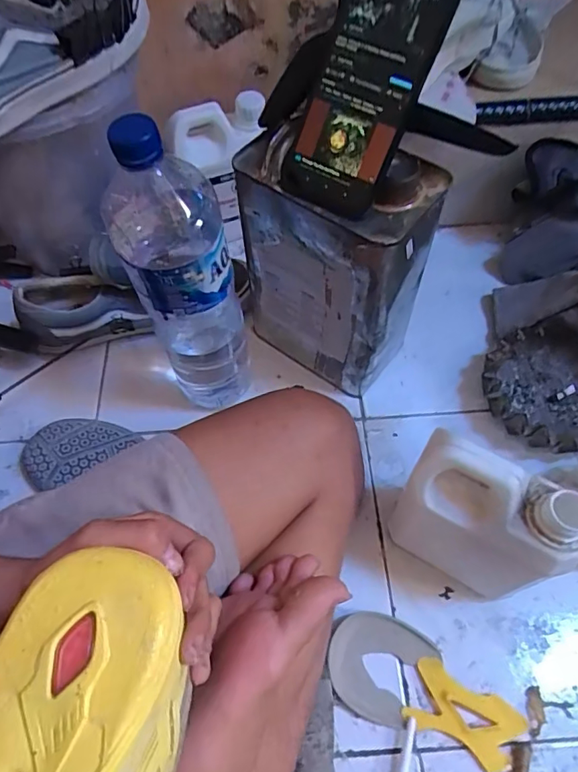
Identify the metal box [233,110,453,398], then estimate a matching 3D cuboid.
[{"bbox_3d":[0.042,-0.118,0.509,0.172,0.245,0.102,32,65,18],"label":"metal box"}]

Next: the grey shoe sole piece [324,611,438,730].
[{"bbox_3d":[0.075,0.235,0.430,0.079,0.009,0.079,27,64,16],"label":"grey shoe sole piece"}]

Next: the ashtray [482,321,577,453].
[{"bbox_3d":[0.287,0.006,0.547,0.153,0.044,0.142,-1,59,1],"label":"ashtray"}]

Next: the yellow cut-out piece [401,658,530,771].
[{"bbox_3d":[0.143,0.271,0.413,0.089,0.008,0.052,28,64,16],"label":"yellow cut-out piece"}]

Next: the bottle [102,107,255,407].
[{"bbox_3d":[-0.089,-0.084,0.443,0.086,0.302,0.084,-13,60,-6],"label":"bottle"}]

